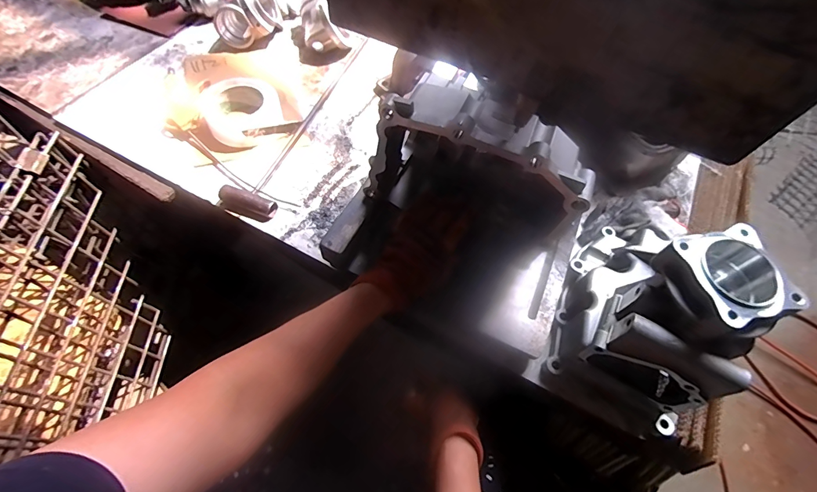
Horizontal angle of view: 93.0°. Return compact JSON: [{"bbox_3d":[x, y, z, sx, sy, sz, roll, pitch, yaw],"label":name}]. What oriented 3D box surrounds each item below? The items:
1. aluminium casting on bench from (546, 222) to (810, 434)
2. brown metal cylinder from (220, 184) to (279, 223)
[{"bbox_3d":[0.281,0.048,0.440,0.147,0.185,0.235,18,60,6],"label":"aluminium casting on bench"},{"bbox_3d":[-0.240,-0.062,0.573,0.086,0.026,0.033,20,60,7],"label":"brown metal cylinder"}]

